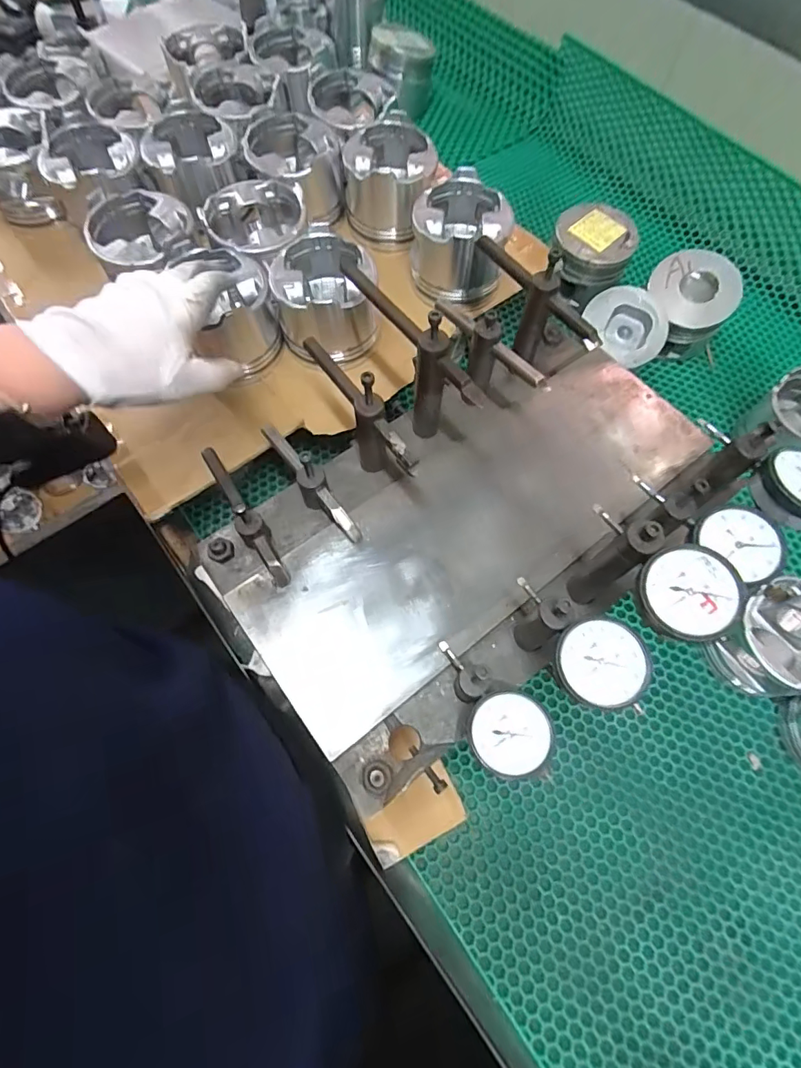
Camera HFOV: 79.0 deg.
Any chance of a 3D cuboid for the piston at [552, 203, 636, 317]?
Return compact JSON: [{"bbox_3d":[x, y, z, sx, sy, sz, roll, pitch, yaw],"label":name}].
[{"bbox_3d":[0.240,-0.359,0.623,0.101,0.073,0.108,22,69,8],"label":"piston"}]

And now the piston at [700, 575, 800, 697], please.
[{"bbox_3d":[0.357,0.105,0.462,0.092,0.084,0.090,-34,74,-14],"label":"piston"}]

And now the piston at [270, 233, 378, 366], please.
[{"bbox_3d":[-0.073,-0.235,0.484,0.101,0.063,0.110,-17,69,-8],"label":"piston"}]

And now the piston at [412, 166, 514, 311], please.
[{"bbox_3d":[0.062,-0.312,0.523,0.098,0.080,0.109,-3,68,-2],"label":"piston"}]

